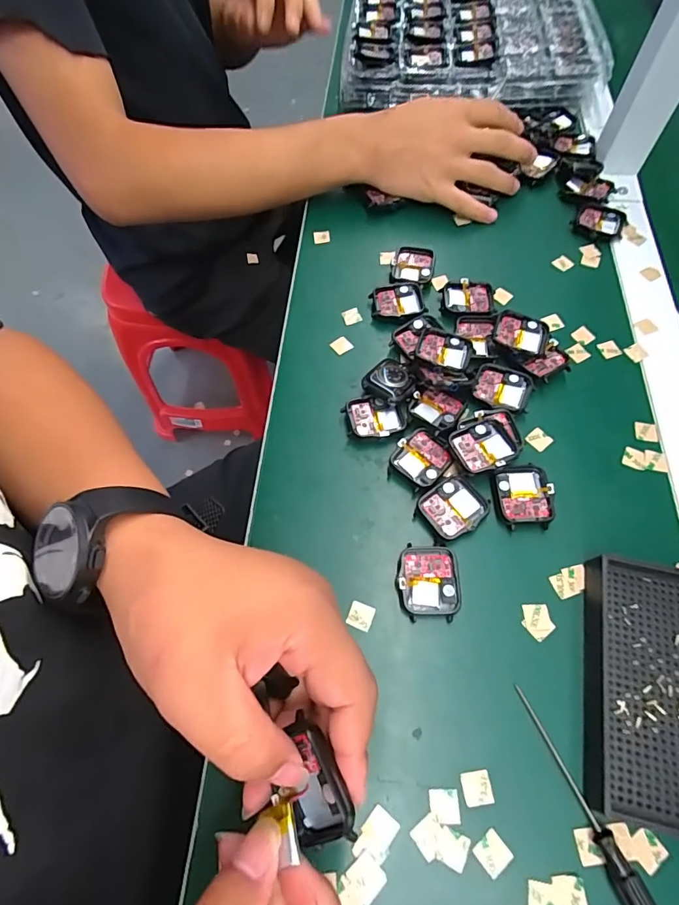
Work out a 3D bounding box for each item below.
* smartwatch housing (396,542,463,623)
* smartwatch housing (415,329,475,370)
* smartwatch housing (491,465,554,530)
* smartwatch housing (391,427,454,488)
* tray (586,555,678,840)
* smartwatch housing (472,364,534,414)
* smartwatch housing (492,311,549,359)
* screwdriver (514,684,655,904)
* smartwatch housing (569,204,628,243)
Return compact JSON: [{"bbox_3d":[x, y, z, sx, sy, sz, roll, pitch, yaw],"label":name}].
[{"bbox_3d":[0.058,0.084,0.298,0.039,0.010,0.046,0,64,1],"label":"smartwatch housing"},{"bbox_3d":[0.083,-0.080,0.369,0.043,0.014,0.037,19,66,10],"label":"smartwatch housing"},{"bbox_3d":[0.129,0.031,0.321,0.040,0.012,0.043,-5,64,-1],"label":"smartwatch housing"},{"bbox_3d":[0.061,0.004,0.334,0.039,0.006,0.036,-38,69,-16],"label":"smartwatch housing"},{"bbox_3d":[0.196,0.138,0.260,0.095,0.023,0.135,11,65,7],"label":"tray"},{"bbox_3d":[0.128,-0.051,0.361,0.043,0.006,0.038,18,66,10],"label":"smartwatch housing"},{"bbox_3d":[0.148,-0.096,0.374,0.043,0.014,0.034,12,65,7],"label":"smartwatch housing"},{"bbox_3d":[0.132,0.192,0.239,0.012,0.013,0.129,-21,65,-9],"label":"screwdriver"},{"bbox_3d":[0.251,-0.222,0.443,0.046,0.009,0.040,23,66,12],"label":"smartwatch housing"}]

